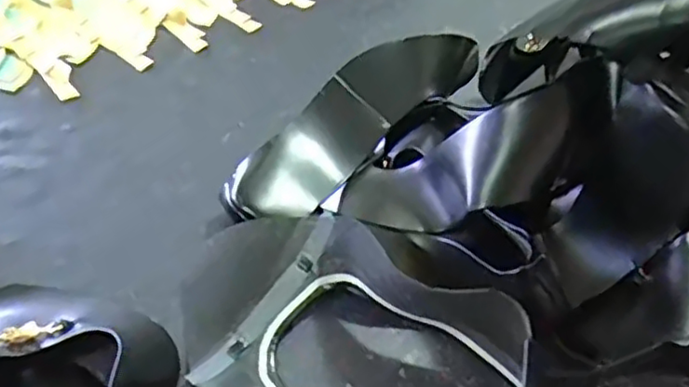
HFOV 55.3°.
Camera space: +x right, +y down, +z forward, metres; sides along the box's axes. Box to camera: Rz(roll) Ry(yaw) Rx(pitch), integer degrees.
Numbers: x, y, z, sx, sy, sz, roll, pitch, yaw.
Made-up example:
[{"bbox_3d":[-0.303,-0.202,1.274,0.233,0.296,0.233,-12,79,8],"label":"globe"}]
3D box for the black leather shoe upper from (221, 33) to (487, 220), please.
[{"bbox_3d":[0.006,-0.061,0.547,0.249,0.039,0.080,-39,54,-15],"label":"black leather shoe upper"}]

